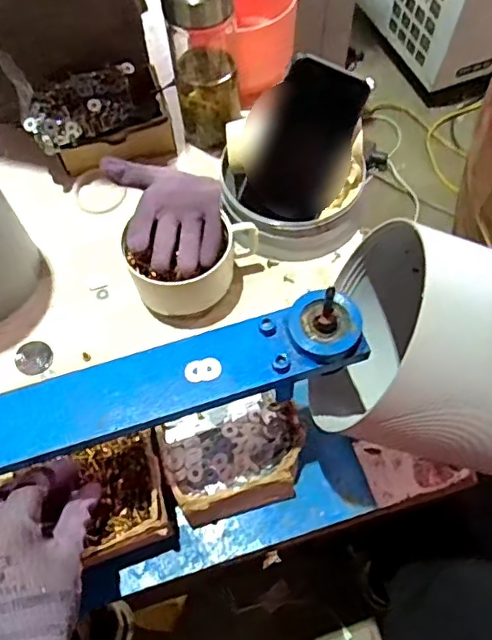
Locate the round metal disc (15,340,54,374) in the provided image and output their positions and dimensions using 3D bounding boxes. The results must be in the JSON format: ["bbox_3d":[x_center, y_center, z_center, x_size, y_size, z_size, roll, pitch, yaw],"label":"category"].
[{"bbox_3d":[-0.216,0.038,0.580,0.035,0.007,0.036,0,63,1],"label":"round metal disc"}]

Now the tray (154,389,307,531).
[{"bbox_3d":[-0.009,0.112,0.487,0.122,0.037,0.104,-17,64,-7],"label":"tray"}]

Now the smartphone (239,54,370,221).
[{"bbox_3d":[0.060,-0.180,0.586,0.089,0.155,0.009,22,23,2],"label":"smartphone"}]

